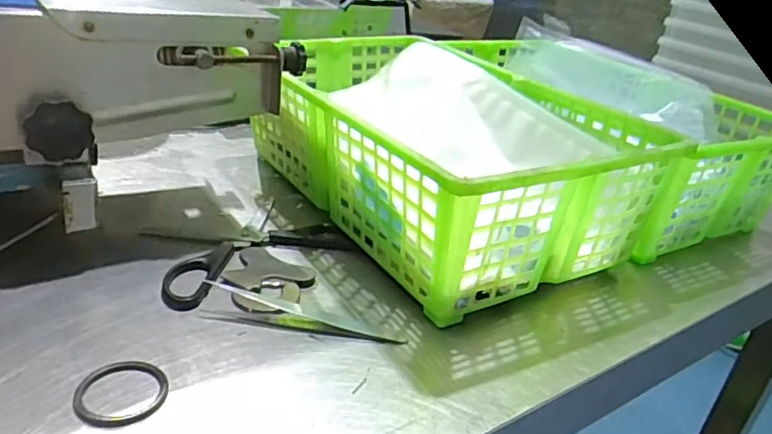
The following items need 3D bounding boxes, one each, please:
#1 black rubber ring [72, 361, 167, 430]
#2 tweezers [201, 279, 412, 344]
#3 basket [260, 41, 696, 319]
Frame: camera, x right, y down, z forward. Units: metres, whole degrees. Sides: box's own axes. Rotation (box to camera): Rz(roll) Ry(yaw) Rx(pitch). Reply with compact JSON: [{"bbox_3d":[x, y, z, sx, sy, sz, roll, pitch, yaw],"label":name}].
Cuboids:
[{"bbox_3d":[-0.128,0.084,0.290,0.041,0.004,0.040,2,27,-17],"label":"black rubber ring"},{"bbox_3d":[-0.053,0.060,0.358,0.125,0.005,0.030,14,26,8],"label":"tweezers"},{"bbox_3d":[0.033,-0.060,0.505,0.217,0.106,0.348,-7,30,-32],"label":"basket"}]

